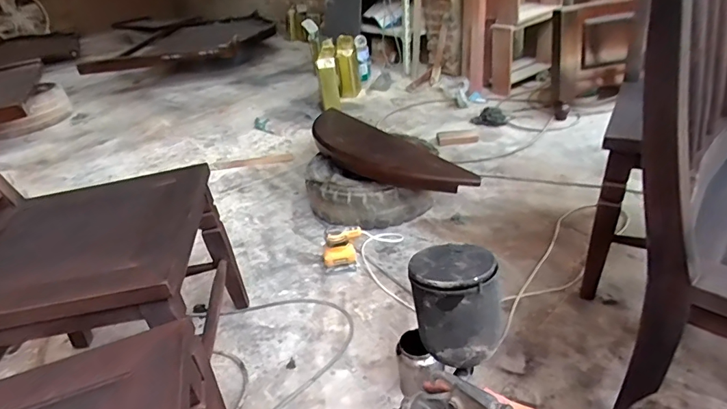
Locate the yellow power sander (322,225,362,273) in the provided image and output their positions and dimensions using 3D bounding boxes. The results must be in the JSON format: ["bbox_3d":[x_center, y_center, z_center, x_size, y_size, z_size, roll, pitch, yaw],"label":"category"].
[{"bbox_3d":[-0.066,0.146,1.463,0.130,0.131,0.092,-8,29,0],"label":"yellow power sander"}]

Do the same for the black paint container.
[{"bbox_3d":[0.081,0.085,0.402,0.072,0.083,0.081,-8,30,1],"label":"black paint container"}]

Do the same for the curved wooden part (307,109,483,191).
[{"bbox_3d":[0.004,-0.247,1.895,0.296,0.091,1.125,-23,33,-23],"label":"curved wooden part"}]

